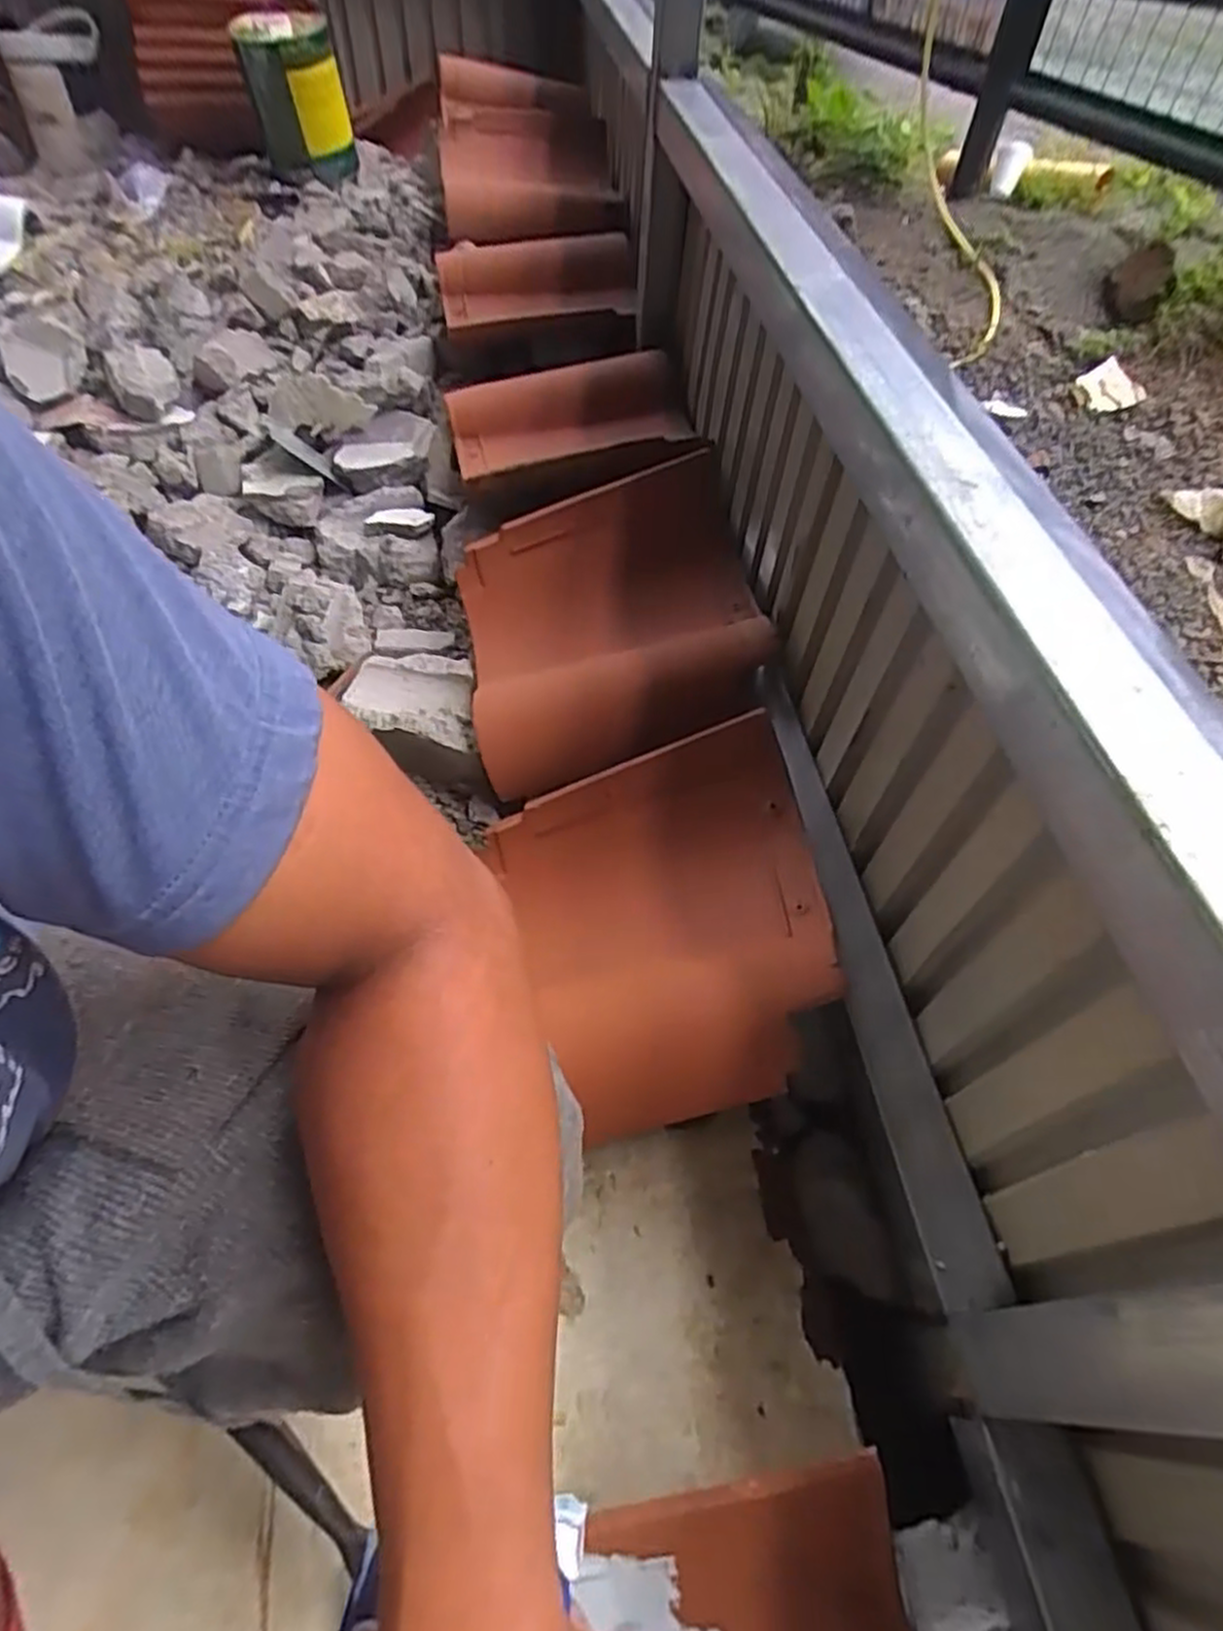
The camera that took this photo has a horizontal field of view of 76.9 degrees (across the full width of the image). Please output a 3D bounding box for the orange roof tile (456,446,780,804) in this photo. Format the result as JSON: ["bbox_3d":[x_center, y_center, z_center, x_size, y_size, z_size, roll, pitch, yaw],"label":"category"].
[{"bbox_3d":[-0.008,-0.205,0.842,0.324,0.061,0.315,-19,70,7],"label":"orange roof tile"}]

